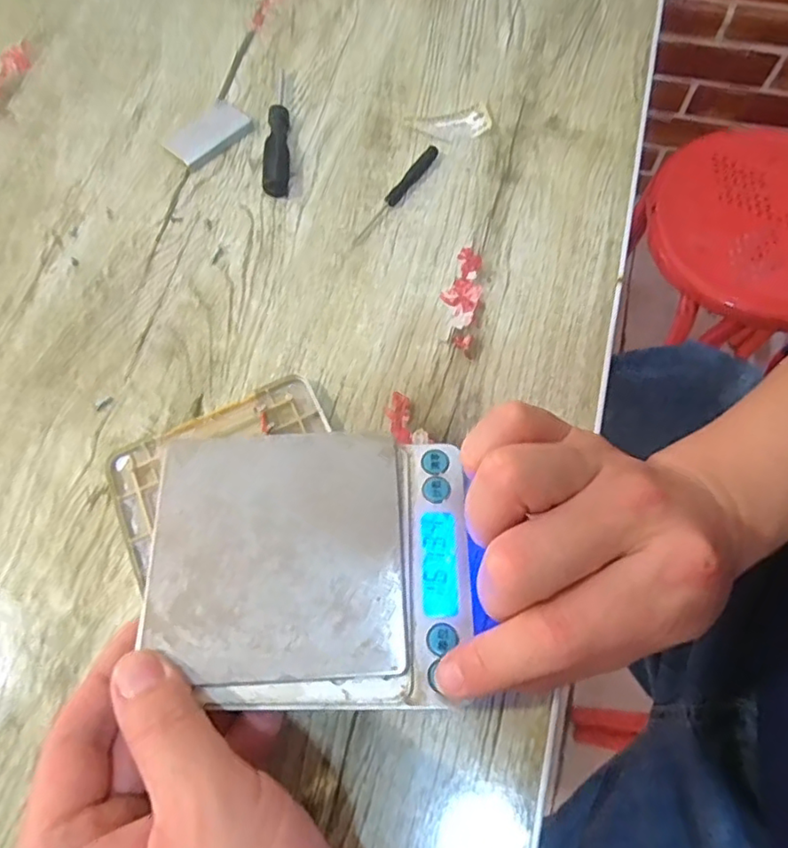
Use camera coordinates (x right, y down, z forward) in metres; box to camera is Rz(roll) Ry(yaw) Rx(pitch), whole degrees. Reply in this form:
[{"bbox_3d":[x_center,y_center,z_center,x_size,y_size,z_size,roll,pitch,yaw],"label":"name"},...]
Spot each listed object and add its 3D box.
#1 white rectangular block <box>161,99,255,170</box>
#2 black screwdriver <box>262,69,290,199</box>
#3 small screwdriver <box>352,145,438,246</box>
[{"bbox_3d":[-0.116,-0.181,0.374,0.037,0.006,0.052,38,74,15],"label":"white rectangular block"},{"bbox_3d":[-0.072,-0.182,0.371,0.014,0.012,0.099,-3,68,1],"label":"black screwdriver"},{"bbox_3d":[0.000,-0.134,0.349,0.008,0.007,0.077,34,73,14],"label":"small screwdriver"}]

